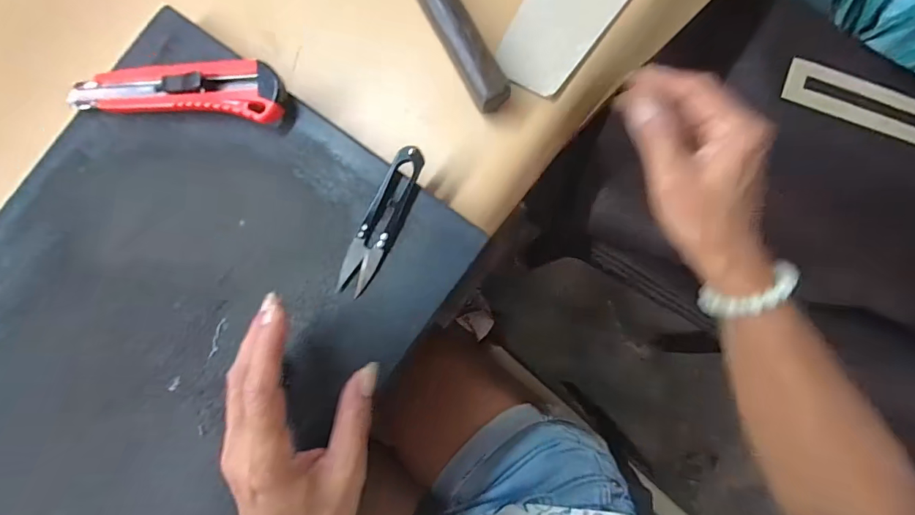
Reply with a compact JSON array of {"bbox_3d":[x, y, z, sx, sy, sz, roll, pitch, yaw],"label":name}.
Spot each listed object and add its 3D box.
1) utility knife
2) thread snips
[{"bbox_3d":[-0.188,-0.117,0.291,0.153,0.020,0.044,8,85,7],"label":"utility knife"},{"bbox_3d":[-0.048,-0.024,0.272,0.023,0.011,0.098,23,87,8],"label":"thread snips"}]

